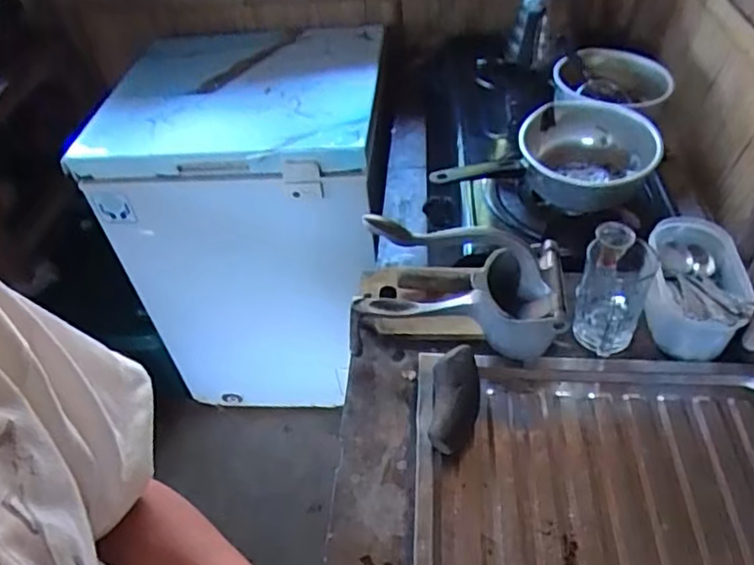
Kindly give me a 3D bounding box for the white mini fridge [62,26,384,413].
[{"bbox_3d":[-0.281,-0.171,1.586,0.597,0.794,0.603,1,46,7],"label":"white mini fridge"}]

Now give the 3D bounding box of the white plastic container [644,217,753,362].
[{"bbox_3d":[0.377,0.006,0.725,0.110,0.084,0.174,15,48,17],"label":"white plastic container"}]

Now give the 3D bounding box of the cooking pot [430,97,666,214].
[{"bbox_3d":[0.251,-0.189,0.918,0.316,0.083,0.202,2,45,5],"label":"cooking pot"}]

